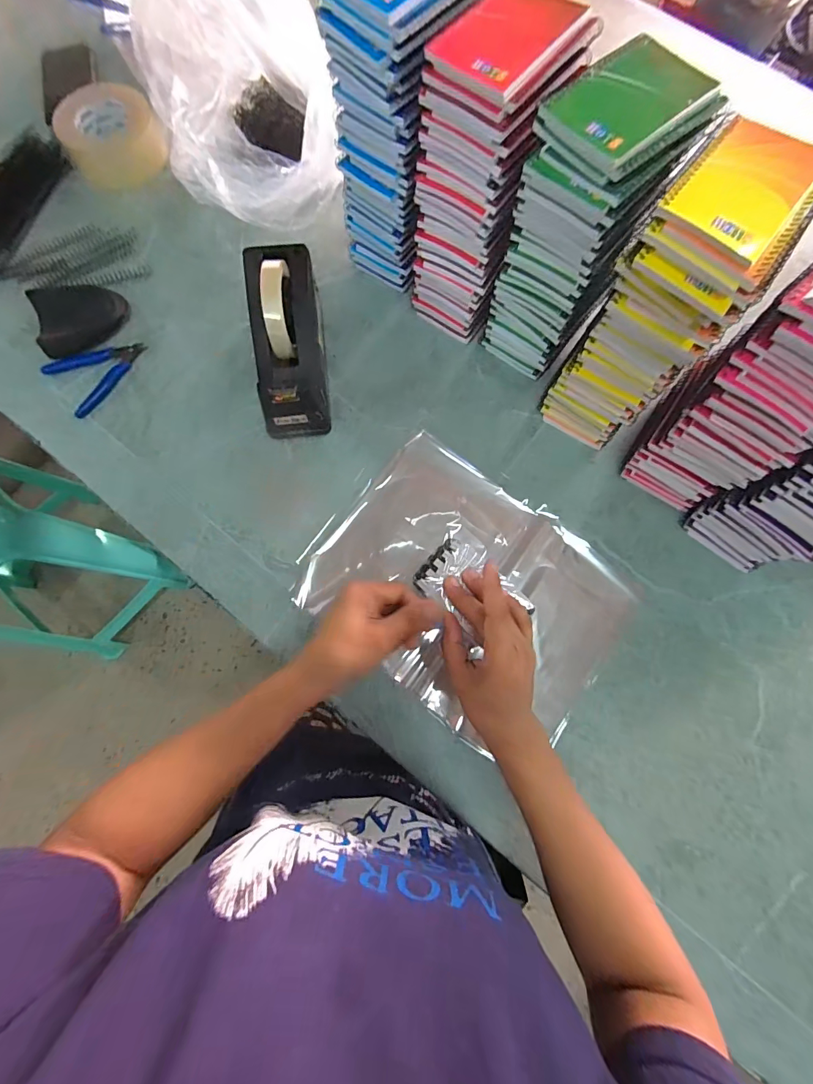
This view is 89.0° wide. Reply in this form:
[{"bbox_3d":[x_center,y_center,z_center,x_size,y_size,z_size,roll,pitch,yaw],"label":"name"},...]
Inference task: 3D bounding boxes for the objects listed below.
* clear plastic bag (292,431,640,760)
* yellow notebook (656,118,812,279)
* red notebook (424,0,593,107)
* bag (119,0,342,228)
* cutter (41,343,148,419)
[{"bbox_3d":[0.068,0.054,0.479,0.340,0.025,0.257,36,81,7],"label":"clear plastic bag"},{"bbox_3d":[0.252,-0.268,0.310,0.080,0.010,0.130,37,79,7],"label":"yellow notebook"},{"bbox_3d":[0.087,-0.428,0.348,0.087,0.014,0.124,38,79,7],"label":"red notebook"},{"bbox_3d":[-0.219,-0.584,0.547,0.227,0.190,0.280,-22,77,-4],"label":"bag"},{"bbox_3d":[-0.400,-0.226,0.544,0.120,0.009,0.090,-36,78,-8],"label":"cutter"}]

